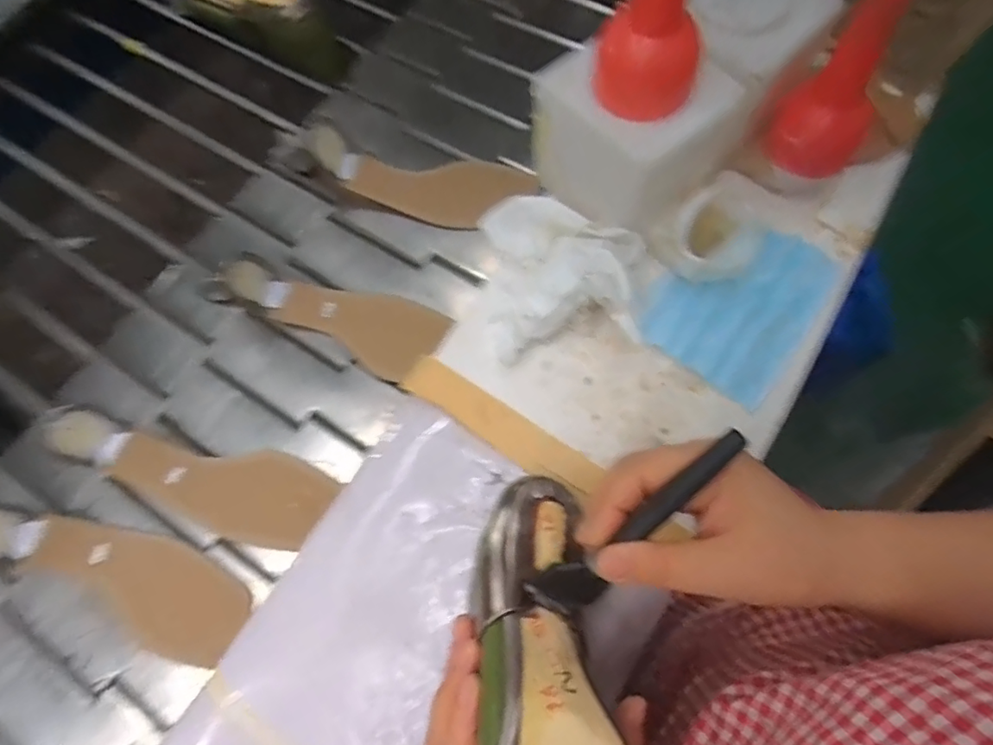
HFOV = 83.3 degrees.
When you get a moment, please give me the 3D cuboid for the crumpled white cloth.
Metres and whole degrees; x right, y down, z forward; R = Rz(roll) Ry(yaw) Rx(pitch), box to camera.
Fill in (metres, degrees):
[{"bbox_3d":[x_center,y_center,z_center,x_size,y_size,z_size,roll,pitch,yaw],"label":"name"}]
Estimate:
[{"bbox_3d":[0.054,-0.080,0.440,0.126,0.039,0.131,-2,73,0],"label":"crumpled white cloth"}]

